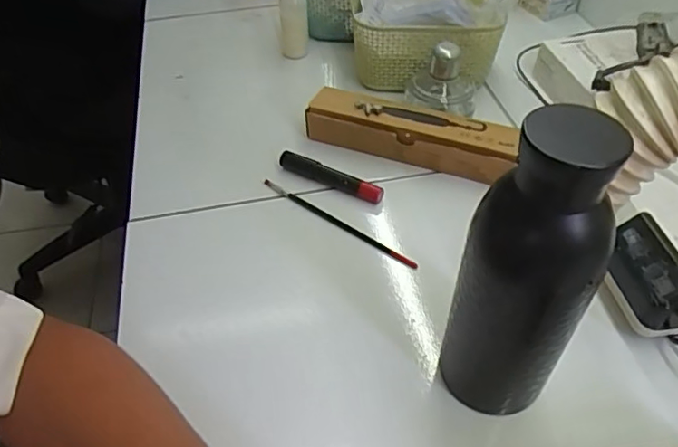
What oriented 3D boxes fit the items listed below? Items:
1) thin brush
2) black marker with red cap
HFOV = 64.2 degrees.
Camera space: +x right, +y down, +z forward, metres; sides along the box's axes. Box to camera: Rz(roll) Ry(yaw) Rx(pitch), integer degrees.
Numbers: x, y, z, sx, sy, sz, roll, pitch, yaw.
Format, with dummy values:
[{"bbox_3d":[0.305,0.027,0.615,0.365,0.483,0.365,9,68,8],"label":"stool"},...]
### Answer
[{"bbox_3d":[-0.003,-0.001,0.490,0.172,0.009,0.010,28,54,25],"label":"thin brush"},{"bbox_3d":[-0.009,-0.045,0.520,0.109,0.020,0.014,23,52,21],"label":"black marker with red cap"}]

